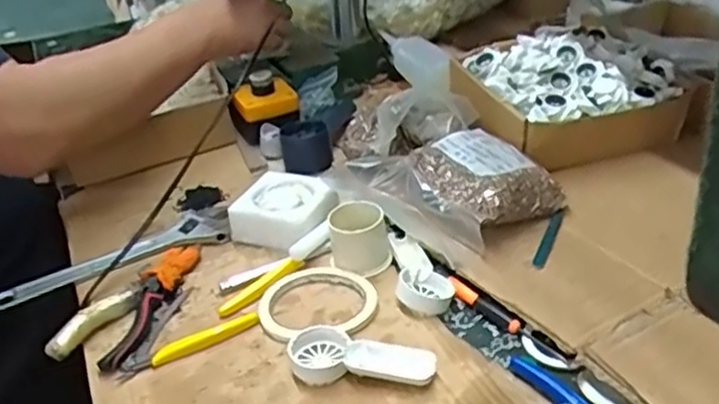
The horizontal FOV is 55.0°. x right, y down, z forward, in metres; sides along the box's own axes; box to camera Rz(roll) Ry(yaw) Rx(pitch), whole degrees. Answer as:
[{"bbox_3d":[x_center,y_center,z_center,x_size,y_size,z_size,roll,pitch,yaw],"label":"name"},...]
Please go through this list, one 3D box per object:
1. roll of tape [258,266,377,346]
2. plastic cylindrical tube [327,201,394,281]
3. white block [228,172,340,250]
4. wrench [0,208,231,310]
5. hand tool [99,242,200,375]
[{"bbox_3d":[-0.037,0.083,0.590,0.098,0.014,0.098,-5,32,3],"label":"roll of tape"},{"bbox_3d":[-0.001,0.031,0.624,0.052,0.048,0.050,-7,33,-1],"label":"plastic cylindrical tube"},{"bbox_3d":[-0.074,0.008,0.691,0.092,0.039,0.086,10,37,24],"label":"white block"},{"bbox_3d":[-0.238,0.052,0.678,0.223,0.018,0.051,-18,34,-16],"label":"wrench"},{"bbox_3d":[-0.181,0.087,0.613,0.041,0.016,0.149,-2,33,8],"label":"hand tool"}]

